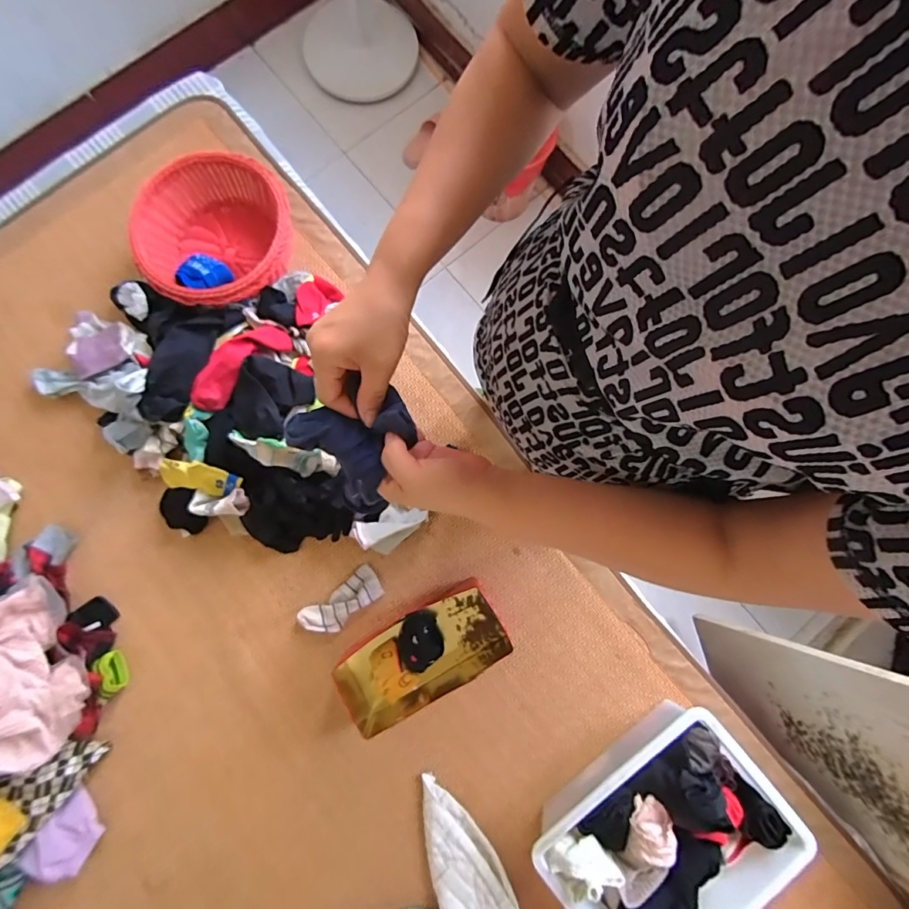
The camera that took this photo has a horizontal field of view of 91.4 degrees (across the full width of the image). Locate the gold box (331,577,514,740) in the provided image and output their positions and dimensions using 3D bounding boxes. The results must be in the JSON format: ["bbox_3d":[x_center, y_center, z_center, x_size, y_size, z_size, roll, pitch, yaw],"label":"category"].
[{"bbox_3d":[-0.058,0.360,0.788,0.309,0.076,0.156,-27,84,-6],"label":"gold box"}]

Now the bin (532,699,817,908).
[{"bbox_3d":[0.343,0.624,0.720,0.370,0.126,0.299,-34,84,-7],"label":"bin"}]

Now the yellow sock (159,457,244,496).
[{"bbox_3d":[-0.438,0.034,0.764,0.150,0.067,0.026,9,40,1],"label":"yellow sock"}]

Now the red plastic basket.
[{"bbox_3d":[-0.437,-0.401,0.822,0.277,0.098,0.277,0,83,-2],"label":"red plastic basket"}]

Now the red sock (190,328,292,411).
[{"bbox_3d":[-0.377,-0.159,0.776,0.056,0.080,0.196,40,83,3],"label":"red sock"}]

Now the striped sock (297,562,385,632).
[{"bbox_3d":[-0.206,0.272,0.817,0.153,0.028,0.064,-36,80,-7],"label":"striped sock"}]

